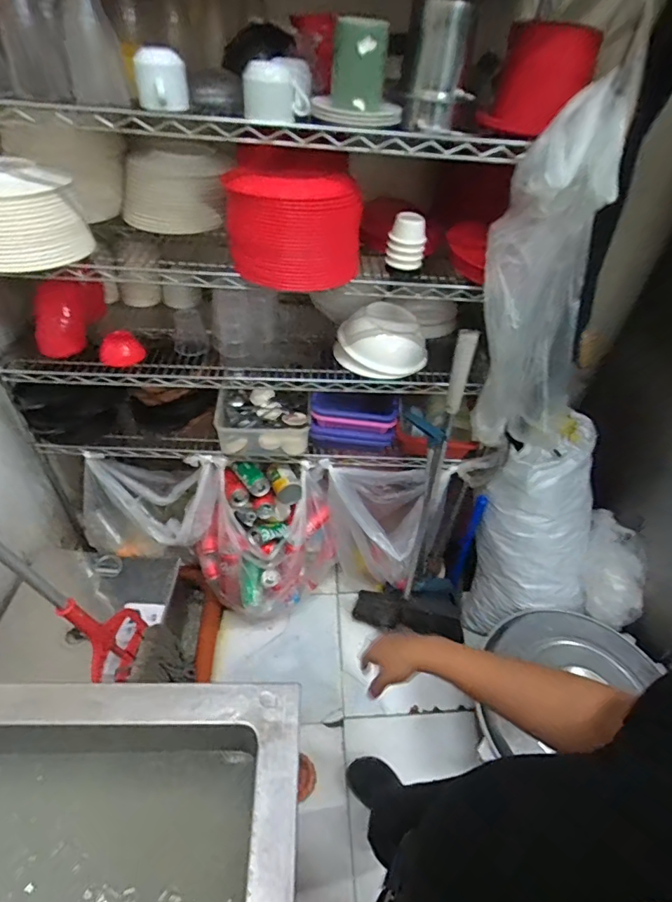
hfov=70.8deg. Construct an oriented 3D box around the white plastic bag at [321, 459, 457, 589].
[{"bbox_3d":[0.145,0.242,1.414,0.354,0.437,0.125,1,43,-4],"label":"white plastic bag"}]

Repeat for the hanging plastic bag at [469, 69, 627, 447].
[{"bbox_3d":[0.378,-0.262,0.904,0.113,0.659,0.223,-22,49,-26],"label":"hanging plastic bag"}]

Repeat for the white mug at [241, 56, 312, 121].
[{"bbox_3d":[-0.096,-0.597,0.778,0.108,0.074,0.101,0,43,-5],"label":"white mug"}]

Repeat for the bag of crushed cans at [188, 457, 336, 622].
[{"bbox_3d":[-0.206,0.226,1.348,0.357,0.365,0.300,-32,54,-33],"label":"bag of crushed cans"}]

